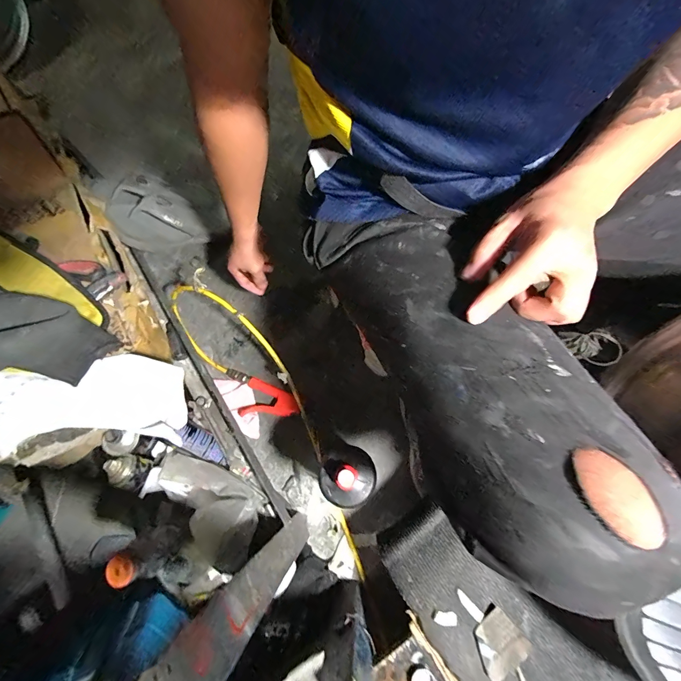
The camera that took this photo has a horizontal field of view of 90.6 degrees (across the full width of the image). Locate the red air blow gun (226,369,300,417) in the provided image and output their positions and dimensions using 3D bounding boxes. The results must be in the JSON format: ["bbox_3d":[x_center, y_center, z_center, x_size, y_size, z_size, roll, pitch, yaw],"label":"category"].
[{"bbox_3d":[-0.178,0.126,0.721,0.192,0.031,0.082,22,76,10],"label":"red air blow gun"}]

